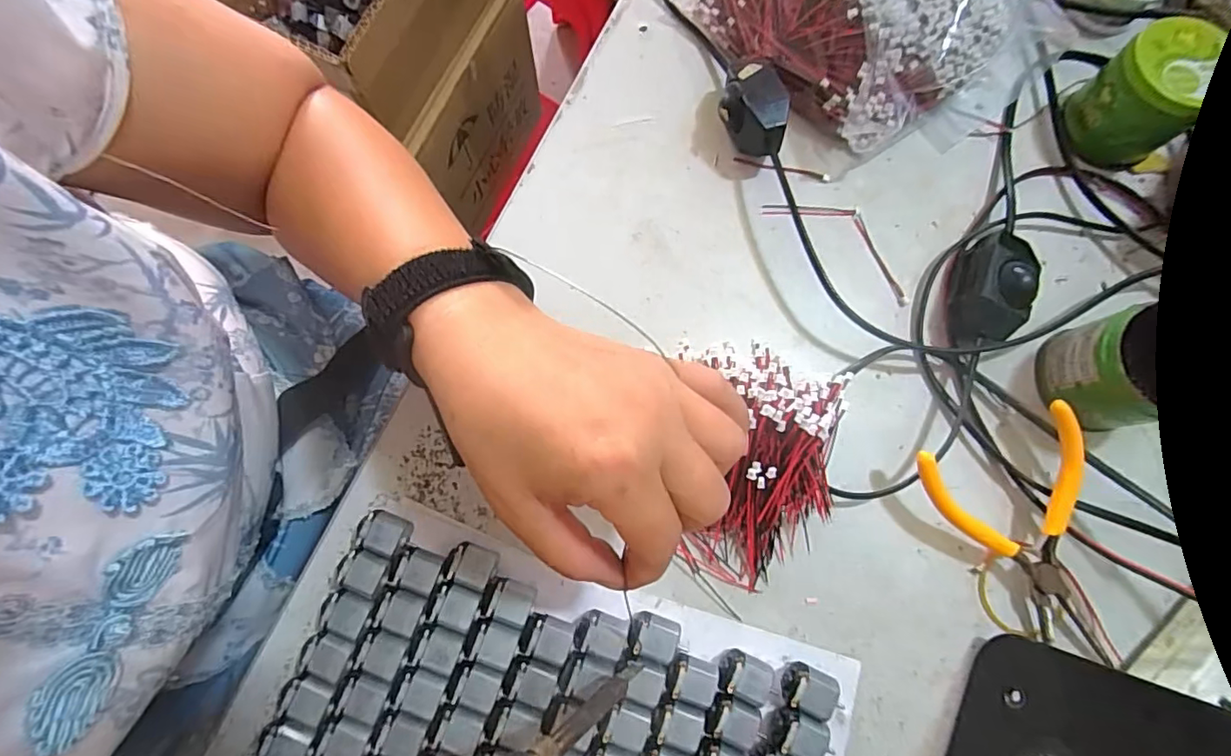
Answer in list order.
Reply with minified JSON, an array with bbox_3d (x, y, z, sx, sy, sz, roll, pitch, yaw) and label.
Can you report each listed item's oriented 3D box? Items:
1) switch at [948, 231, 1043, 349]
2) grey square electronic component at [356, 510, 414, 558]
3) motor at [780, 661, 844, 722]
[{"bbox_3d":[0.202,-0.046,0.298,0.034,0.029,0.066,20,78,3],"label":"switch"},{"bbox_3d":[-0.114,0.077,0.273,0.022,0.016,0.019,21,78,4],"label":"grey square electronic component"},{"bbox_3d":[0.094,0.149,0.261,0.028,0.018,0.019,26,79,5],"label":"motor"}]

